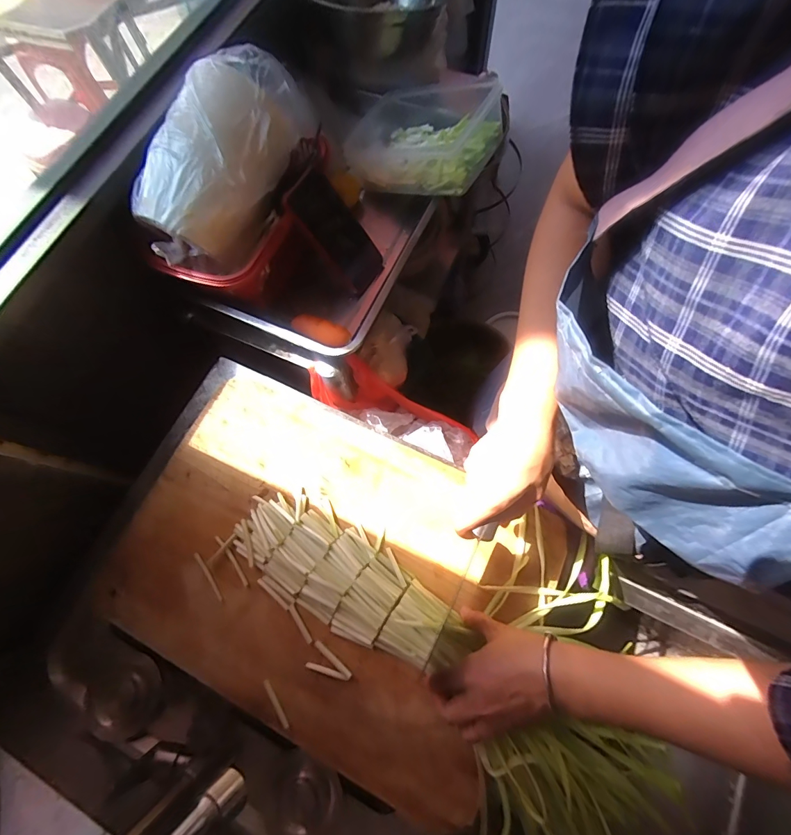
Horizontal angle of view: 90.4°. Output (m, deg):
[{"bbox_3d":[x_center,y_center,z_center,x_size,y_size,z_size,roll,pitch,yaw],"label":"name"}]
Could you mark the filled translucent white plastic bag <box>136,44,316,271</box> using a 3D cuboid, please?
[{"bbox_3d":[-0.204,-0.315,0.487,0.112,0.134,0.272,25,72,9],"label":"filled translucent white plastic bag"}]

